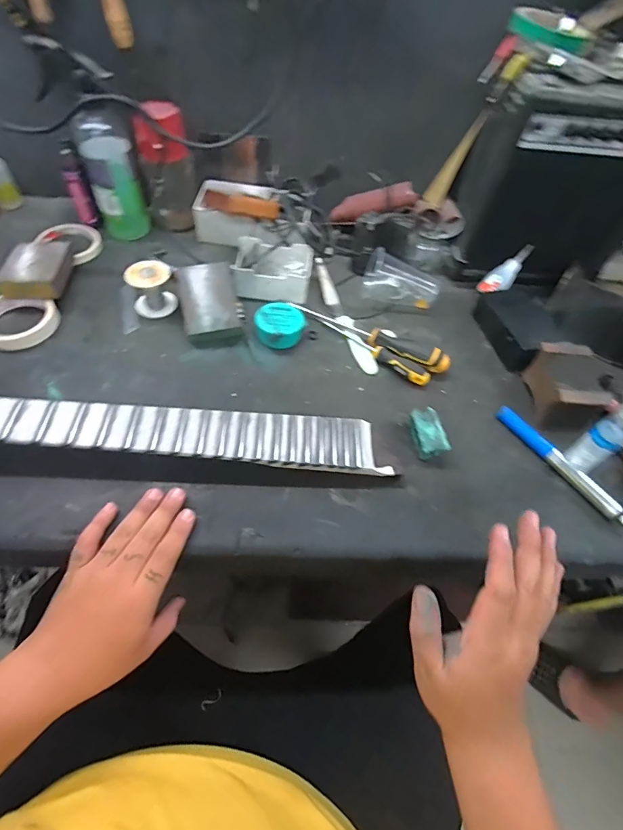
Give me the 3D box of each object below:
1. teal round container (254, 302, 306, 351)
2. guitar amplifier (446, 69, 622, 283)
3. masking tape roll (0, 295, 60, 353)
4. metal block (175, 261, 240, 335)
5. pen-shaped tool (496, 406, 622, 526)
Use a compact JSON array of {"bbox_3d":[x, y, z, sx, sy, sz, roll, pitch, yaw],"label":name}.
[{"bbox_3d":[-0.043,-0.123,0.563,0.065,0.026,0.062,2,56,-3],"label":"teal round container"},{"bbox_3d":[0.347,-0.318,0.594,0.247,0.265,0.107,4,56,-2],"label":"guitar amplifier"},{"bbox_3d":[-0.386,-0.126,0.542,0.094,0.020,0.094,2,56,-3],"label":"masking tape roll"},{"bbox_3d":[-0.139,-0.154,0.562,0.071,0.032,0.100,-11,78,-9],"label":"metal block"},{"bbox_3d":[0.296,0.057,0.489,0.021,0.020,0.180,-29,63,-22],"label":"pen-shaped tool"}]

